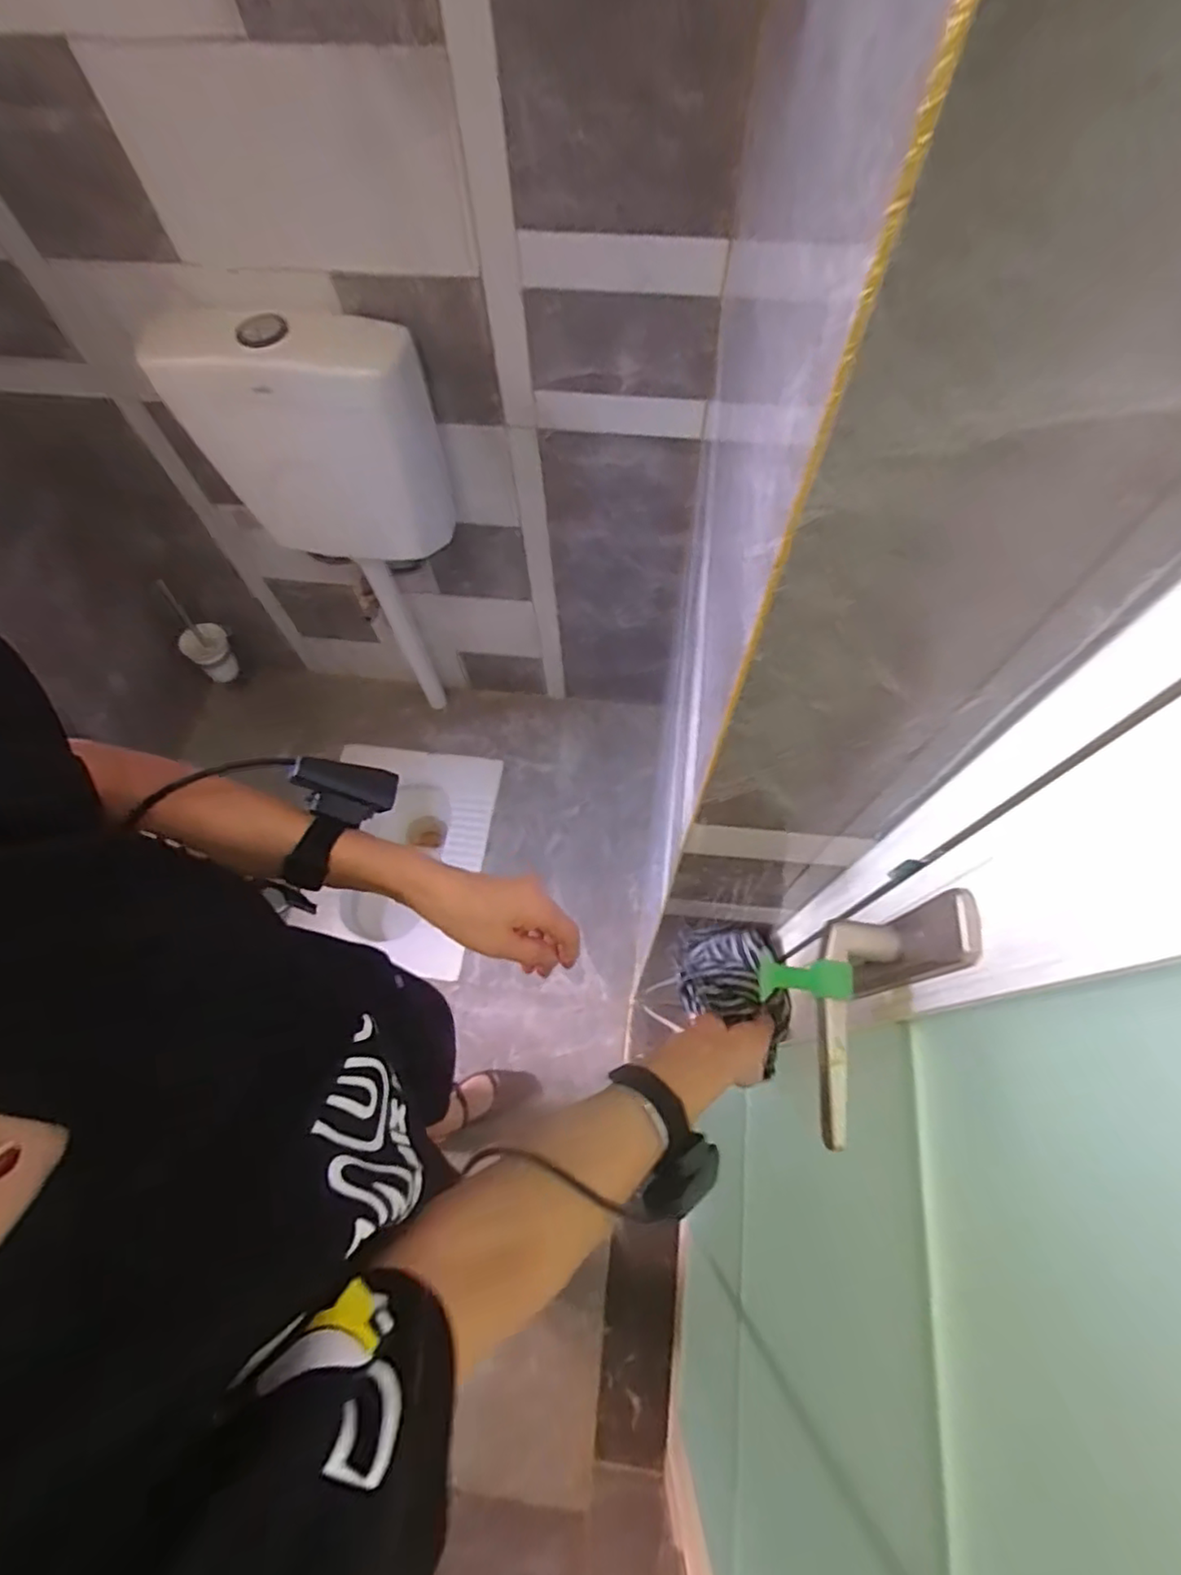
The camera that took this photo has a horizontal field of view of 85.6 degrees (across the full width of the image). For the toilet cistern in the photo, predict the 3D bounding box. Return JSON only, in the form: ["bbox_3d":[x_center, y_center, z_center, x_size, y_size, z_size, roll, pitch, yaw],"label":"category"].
[{"bbox_3d":[-0.398,-0.499,0.948,0.375,0.313,0.154,12,66,7],"label":"toilet cistern"}]

